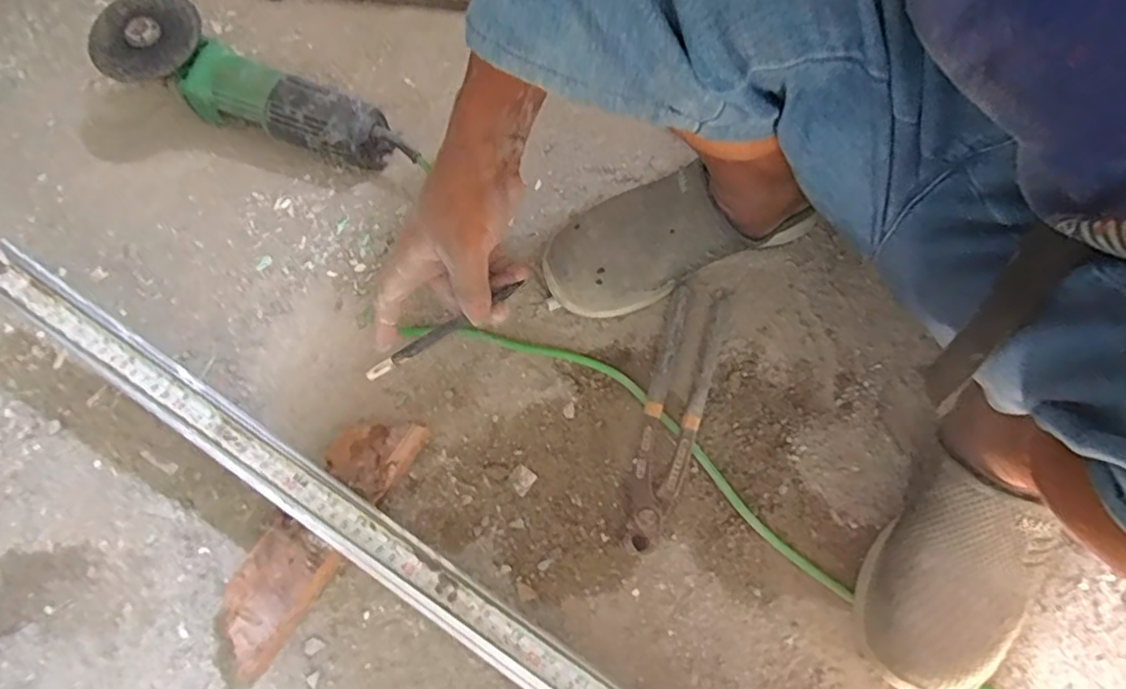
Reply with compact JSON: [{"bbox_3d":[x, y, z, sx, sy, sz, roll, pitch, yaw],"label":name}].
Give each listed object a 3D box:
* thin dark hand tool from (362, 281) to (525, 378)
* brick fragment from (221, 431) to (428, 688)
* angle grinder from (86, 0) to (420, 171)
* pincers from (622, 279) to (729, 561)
[{"bbox_3d":[-0.088,-0.009,0.454,0.128,0.015,0.011,-31,71,4],"label":"thin dark hand tool"},{"bbox_3d":[-0.175,0.136,0.456,0.053,0.044,0.190,30,71,11],"label":"brick fragment"},{"bbox_3d":[-0.293,-0.224,0.576,0.273,0.090,0.097,28,71,11],"label":"angle grinder"},{"bbox_3d":[0.090,0.056,0.500,0.047,0.022,0.221,16,69,6],"label":"pincers"}]

